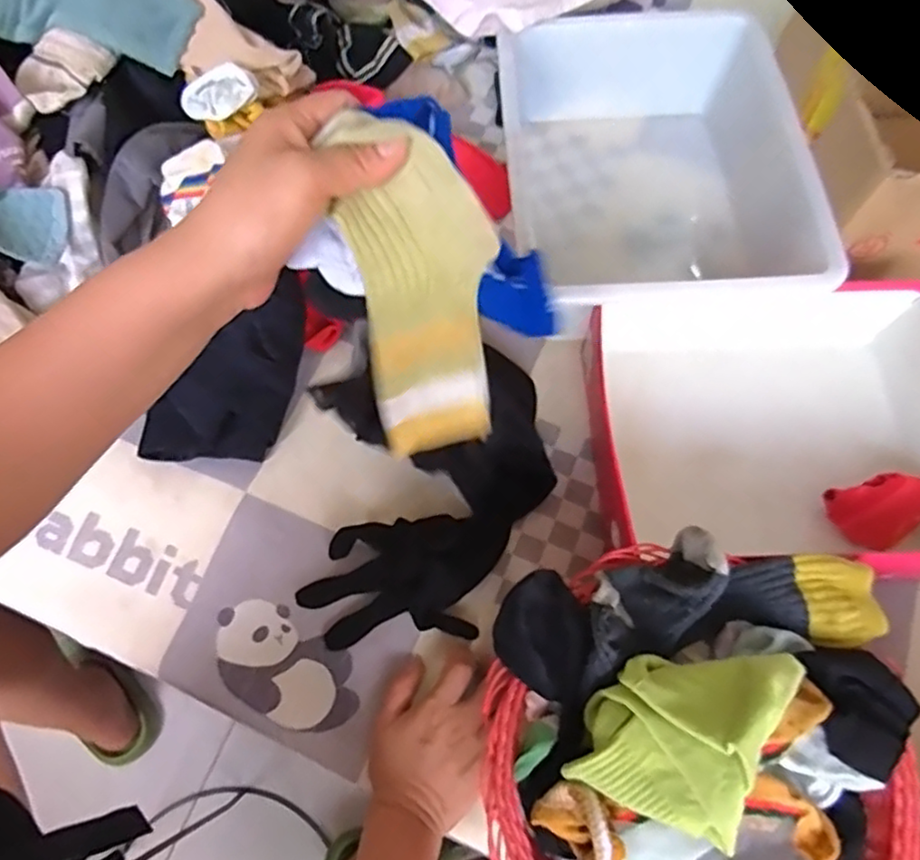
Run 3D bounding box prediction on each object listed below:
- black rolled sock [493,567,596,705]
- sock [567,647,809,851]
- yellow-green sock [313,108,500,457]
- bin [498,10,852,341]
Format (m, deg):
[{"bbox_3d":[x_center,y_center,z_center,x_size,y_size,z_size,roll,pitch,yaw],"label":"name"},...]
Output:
[{"bbox_3d":[0.060,0.140,0.442,0.073,0.025,0.064,42,73,14],"label":"black rolled sock"},{"bbox_3d":[0.137,0.170,0.384,0.092,0.046,0.125,31,71,10],"label":"sock"},{"bbox_3d":[-0.017,-0.075,0.353,0.078,0.177,0.011,-17,25,-15],"label":"yellow-green sock"},{"bbox_3d":[0.186,-0.268,0.666,0.269,0.114,0.352,-2,68,-2],"label":"bin"}]

